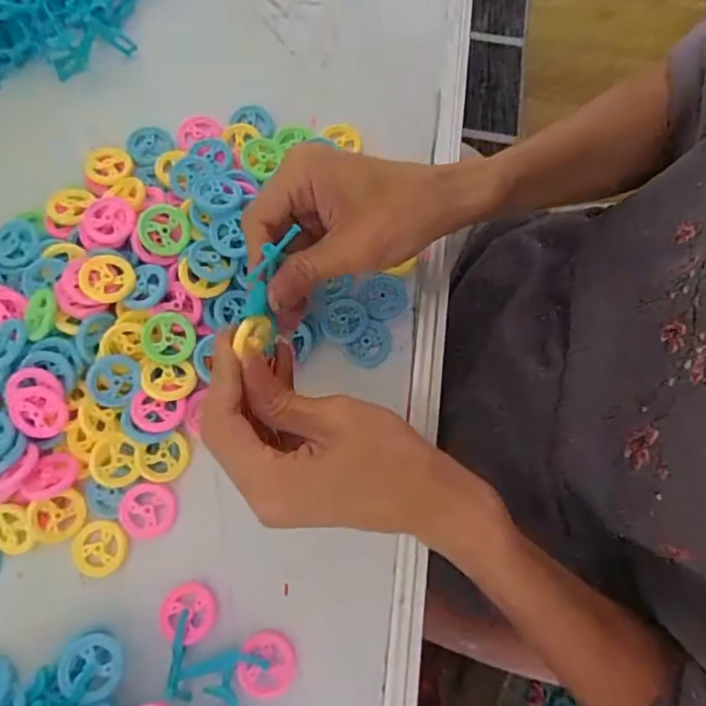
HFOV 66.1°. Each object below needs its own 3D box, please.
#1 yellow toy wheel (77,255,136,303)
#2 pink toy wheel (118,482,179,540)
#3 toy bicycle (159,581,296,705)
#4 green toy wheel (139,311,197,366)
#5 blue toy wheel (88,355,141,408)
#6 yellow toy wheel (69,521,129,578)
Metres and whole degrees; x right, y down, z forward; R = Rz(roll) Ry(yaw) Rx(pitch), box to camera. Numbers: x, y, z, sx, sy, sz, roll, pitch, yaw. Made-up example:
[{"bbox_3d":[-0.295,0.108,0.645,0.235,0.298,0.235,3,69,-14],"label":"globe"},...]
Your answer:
[{"bbox_3d":[-0.142,-0.043,0.314,0.030,0.007,0.029,0,75,-2],"label":"yellow toy wheel"},{"bbox_3d":[-0.115,0.088,0.304,0.031,0.005,0.030,0,75,-2],"label":"pink toy wheel"},{"bbox_3d":[-0.072,0.159,0.285,0.076,0.013,0.046,28,76,6],"label":"toy bicycle"},{"bbox_3d":[-0.107,-0.009,0.316,0.029,0.007,0.029,0,91,-22],"label":"green toy wheel"},{"bbox_3d":[-0.135,0.016,0.307,0.028,0.005,0.028,0,90,-22],"label":"blue toy wheel"},{"bbox_3d":[-0.141,0.109,0.302,0.030,0.004,0.029,0,75,-2],"label":"yellow toy wheel"}]

